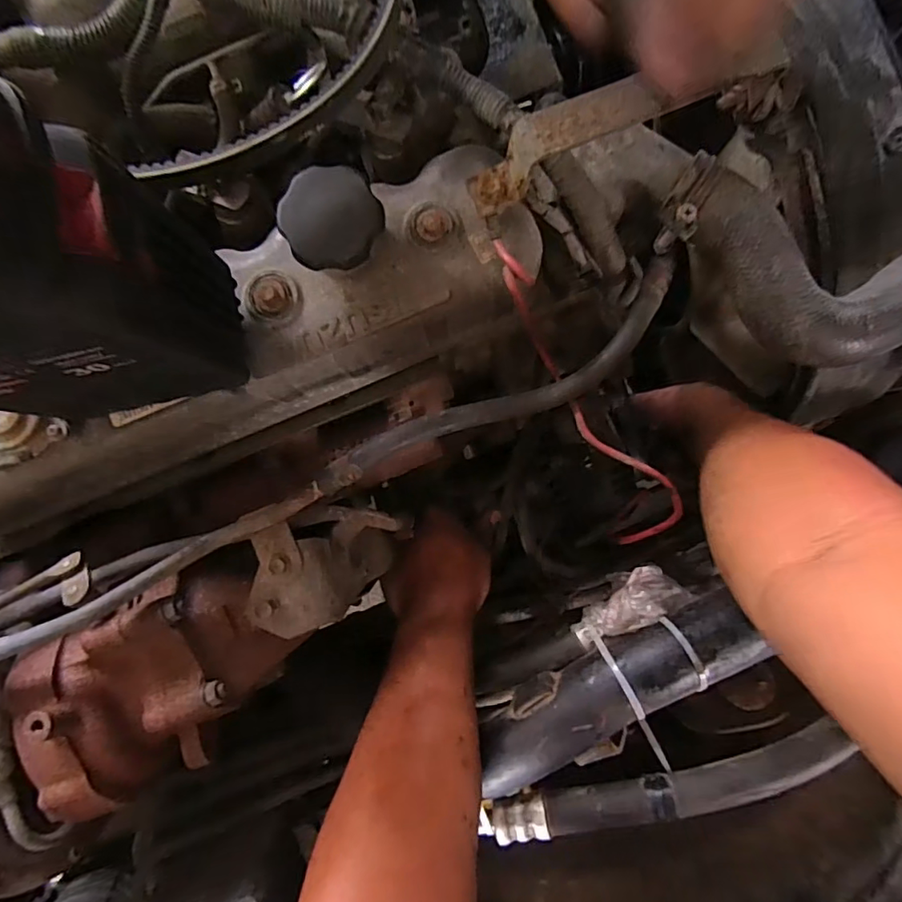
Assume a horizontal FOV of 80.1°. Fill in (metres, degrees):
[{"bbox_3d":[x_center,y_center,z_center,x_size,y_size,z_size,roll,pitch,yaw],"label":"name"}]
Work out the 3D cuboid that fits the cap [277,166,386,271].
[{"bbox_3d":[-0.067,-0.128,0.308,0.053,0.031,0.055,0,85,-1],"label":"cap"}]

